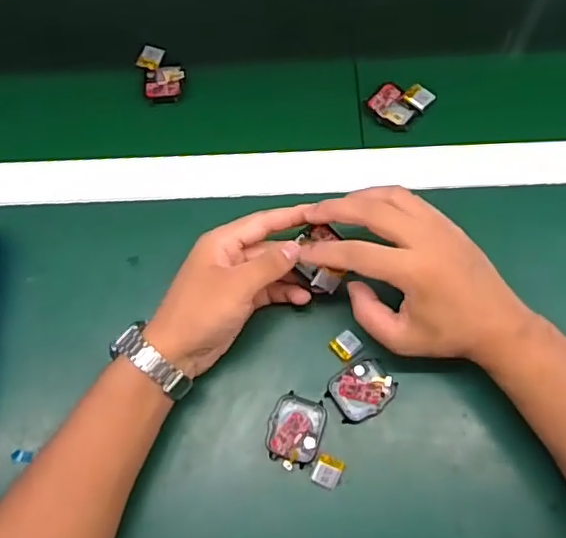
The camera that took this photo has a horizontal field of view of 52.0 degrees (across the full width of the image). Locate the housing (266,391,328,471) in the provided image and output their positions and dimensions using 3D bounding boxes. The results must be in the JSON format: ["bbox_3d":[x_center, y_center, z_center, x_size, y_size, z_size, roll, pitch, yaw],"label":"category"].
[{"bbox_3d":[0.009,0.119,0.426,0.039,0.014,0.051,17,71,9],"label":"housing"}]

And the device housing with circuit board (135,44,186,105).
[{"bbox_3d":[-0.112,-0.182,0.536,0.038,0.016,0.058,-17,70,-4],"label":"device housing with circuit board"}]

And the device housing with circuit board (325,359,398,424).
[{"bbox_3d":[0.059,0.091,0.435,0.046,0.007,0.039,-30,71,-9],"label":"device housing with circuit board"}]

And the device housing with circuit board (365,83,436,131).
[{"bbox_3d":[0.104,-0.150,0.521,0.045,0.016,0.049,43,77,16],"label":"device housing with circuit board"}]

